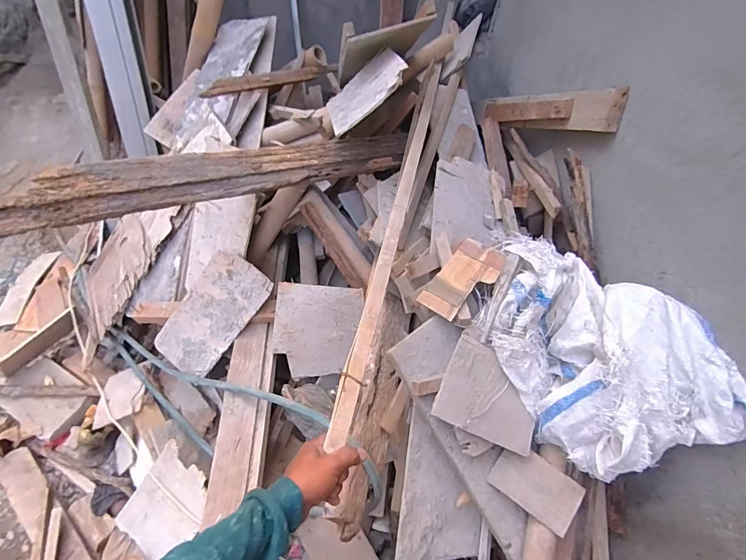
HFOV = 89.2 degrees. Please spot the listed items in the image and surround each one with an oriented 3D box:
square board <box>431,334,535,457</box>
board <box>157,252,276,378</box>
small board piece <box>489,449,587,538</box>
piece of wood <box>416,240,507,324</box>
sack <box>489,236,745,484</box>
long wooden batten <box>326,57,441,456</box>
[{"bbox_3d":[0.257,0.248,0.804,0.240,0.013,0.171,29,77,-14],"label":"square board"},{"bbox_3d":[-0.477,0.108,1.111,0.197,0.015,0.411,41,104,3],"label":"board"},{"bbox_3d":[0.352,0.443,0.813,0.178,0.007,0.111,34,89,15],"label":"small board piece"},{"bbox_3d":[0.196,-0.004,0.833,0.194,0.024,0.107,-44,67,-10],"label":"piece of wood"},{"bbox_3d":[0.418,0.126,0.765,0.246,0.288,0.475,-26,61,-19],"label":"sack"},{"bbox_3d":[0.079,-0.240,0.894,0.041,0.044,1.205,12,52,5],"label":"long wooden batten"}]

